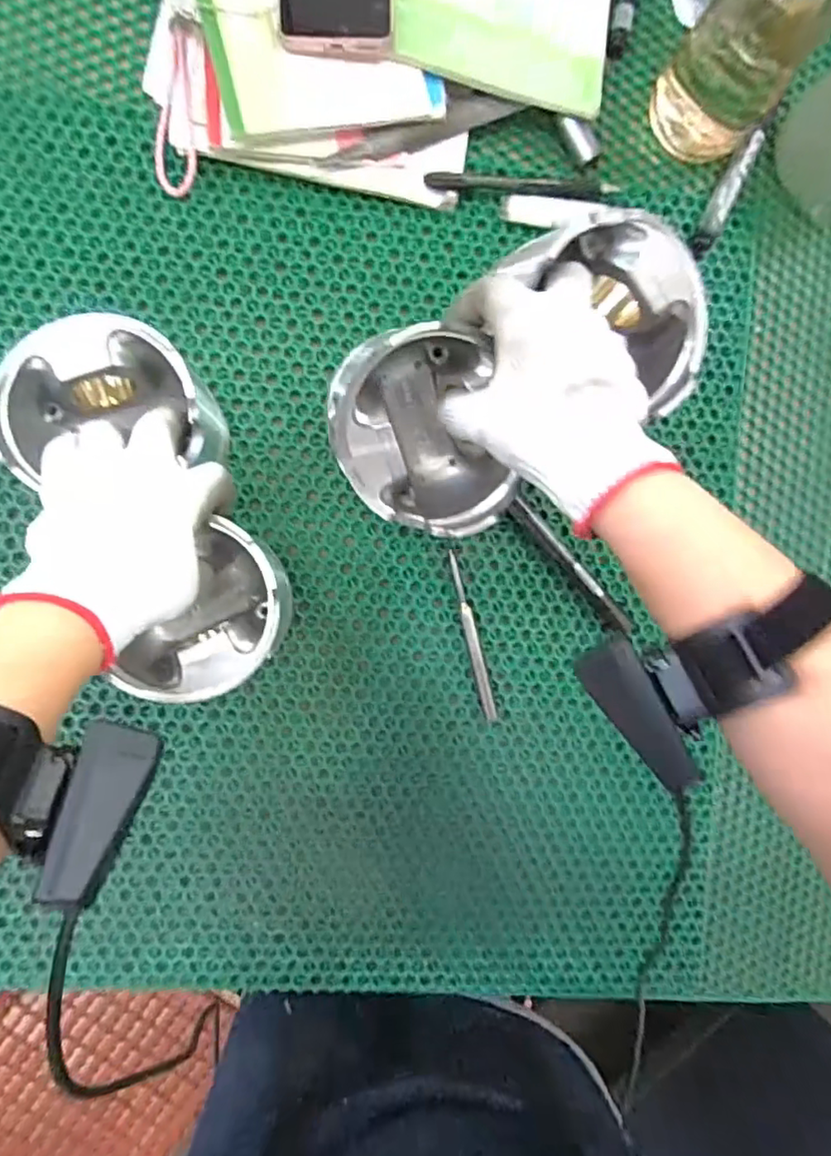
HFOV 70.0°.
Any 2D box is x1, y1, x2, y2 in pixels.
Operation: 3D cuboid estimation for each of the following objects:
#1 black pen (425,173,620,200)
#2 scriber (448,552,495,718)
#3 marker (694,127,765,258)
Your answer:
[{"bbox_3d":[0.081,-0.299,0.451,0.145,0.017,0.014,-3,92,-6],"label":"black pen"},{"bbox_3d":[0.044,0.046,0.456,0.009,0.011,0.133,-14,93,-6],"label":"scriber"},{"bbox_3d":[0.245,-0.303,0.467,0.020,0.024,0.096,28,88,-6],"label":"marker"}]

